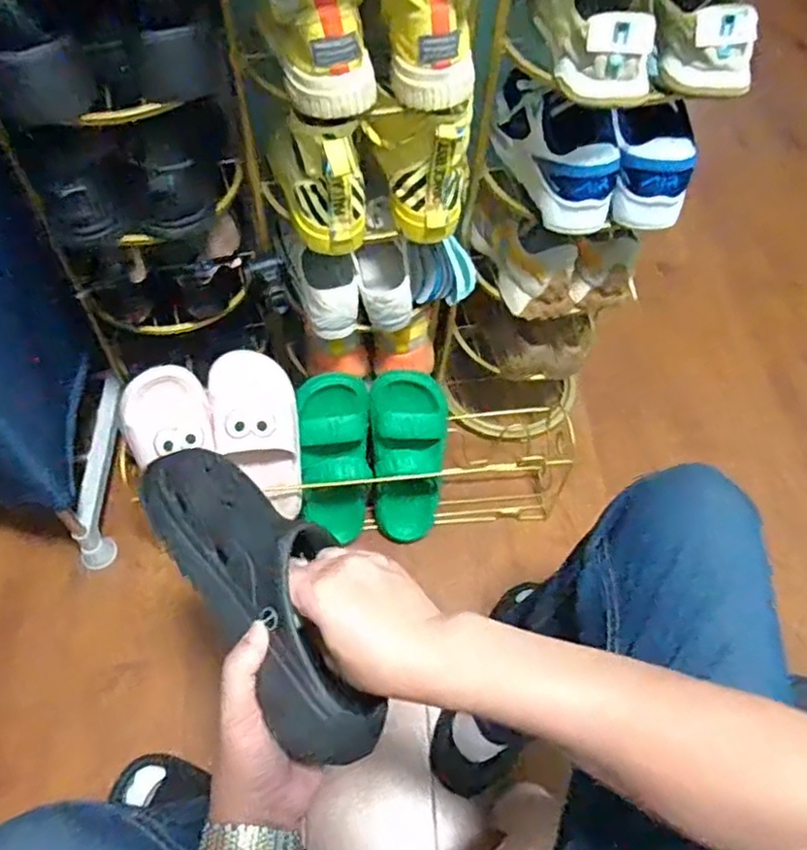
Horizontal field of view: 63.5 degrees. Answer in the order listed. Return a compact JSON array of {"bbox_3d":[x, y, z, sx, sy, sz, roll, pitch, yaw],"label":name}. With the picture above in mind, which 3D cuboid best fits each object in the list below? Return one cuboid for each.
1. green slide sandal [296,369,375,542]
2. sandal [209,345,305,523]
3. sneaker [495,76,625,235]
[{"bbox_3d":[-0.100,0.061,0.968,0.105,0.268,0.101,-5,21,-7],"label":"green slide sandal"},{"bbox_3d":[-0.192,0.024,0.904,0.122,0.060,0.255,-22,104,-16],"label":"sandal"},{"bbox_3d":[0.173,-0.322,0.736,0.082,0.093,0.201,-15,61,-13],"label":"sneaker"}]

